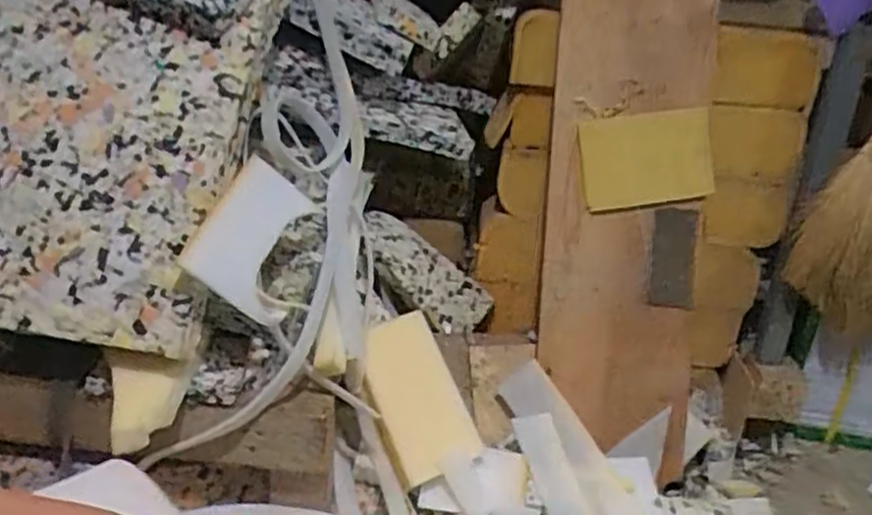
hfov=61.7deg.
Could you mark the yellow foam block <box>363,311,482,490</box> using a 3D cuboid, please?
[{"bbox_3d":[-0.029,0.200,1.070,0.136,0.234,0.043,-23,-11,-16],"label":"yellow foam block"}]

